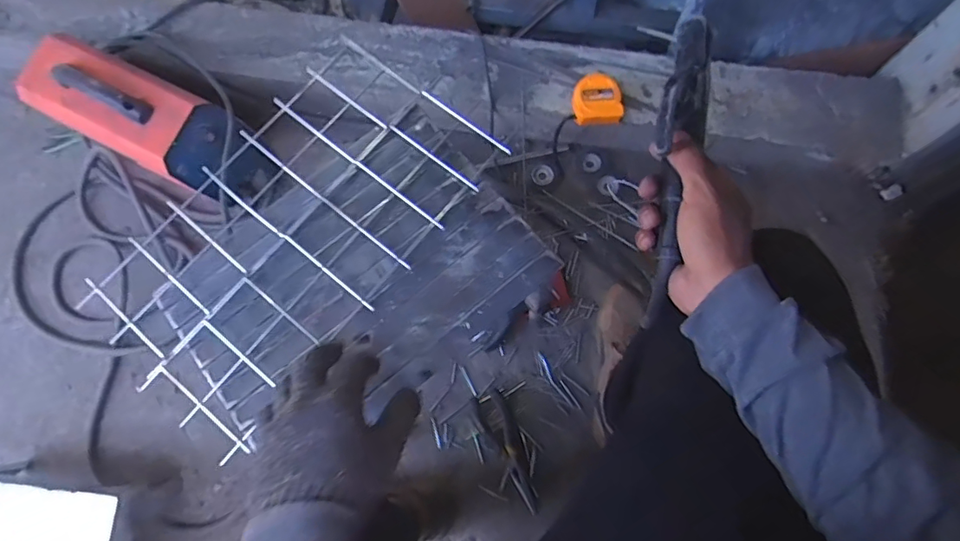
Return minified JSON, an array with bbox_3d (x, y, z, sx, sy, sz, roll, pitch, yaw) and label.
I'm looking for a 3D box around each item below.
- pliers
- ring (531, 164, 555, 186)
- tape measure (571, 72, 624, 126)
[{"bbox_3d":[0.051,0.293,0.834,0.052,0.020,0.196,-25,75,-5],"label":"pliers"},{"bbox_3d":[0.118,-0.178,0.955,0.040,0.007,0.039,-29,91,24],"label":"ring"},{"bbox_3d":[0.196,-0.288,0.853,0.082,0.040,0.087,-5,75,1],"label":"tape measure"}]

